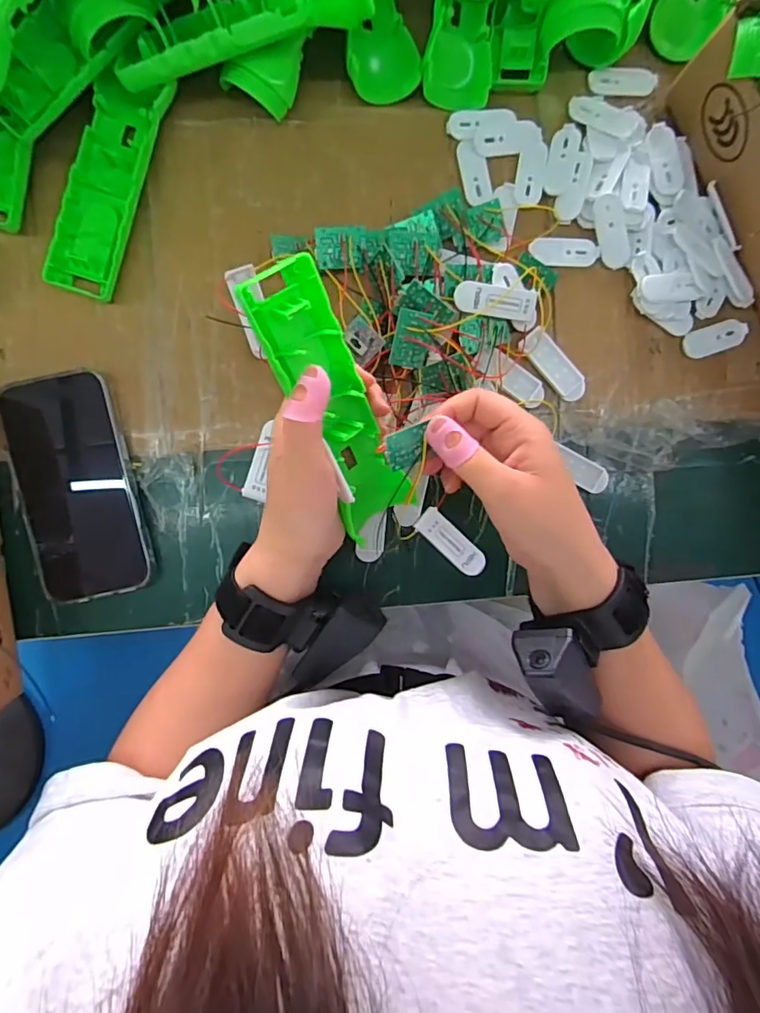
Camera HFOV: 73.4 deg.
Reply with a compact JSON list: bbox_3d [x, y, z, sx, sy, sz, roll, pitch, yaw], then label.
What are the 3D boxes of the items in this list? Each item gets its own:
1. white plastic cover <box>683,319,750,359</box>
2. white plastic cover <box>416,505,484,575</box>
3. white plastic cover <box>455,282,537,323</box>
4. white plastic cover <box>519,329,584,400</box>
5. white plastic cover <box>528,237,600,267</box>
[{"bbox_3d":[0.249,-0.124,0.376,0.051,0.004,0.020,-19,93,-3],"label":"white plastic cover"},{"bbox_3d":[0.052,0.026,0.370,0.057,0.005,0.022,43,89,-4],"label":"white plastic cover"},{"bbox_3d":[0.080,-0.141,0.351,0.056,0.005,0.021,4,106,-7],"label":"white plastic cover"},{"bbox_3d":[0.126,-0.102,0.369,0.022,0.007,0.058,-43,94,-1],"label":"white plastic cover"},{"bbox_3d":[0.133,-0.185,0.369,0.048,0.005,0.022,-4,93,-3],"label":"white plastic cover"}]

